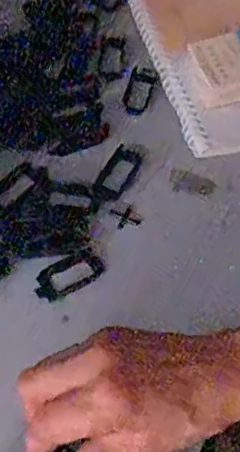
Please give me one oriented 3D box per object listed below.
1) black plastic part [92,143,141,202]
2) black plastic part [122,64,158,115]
[{"bbox_3d":[-0.002,-0.041,0.444,0.025,0.005,0.055,23,62,11],"label":"black plastic part"},{"bbox_3d":[0.017,-0.120,0.492,0.023,0.005,0.052,16,61,7],"label":"black plastic part"}]

